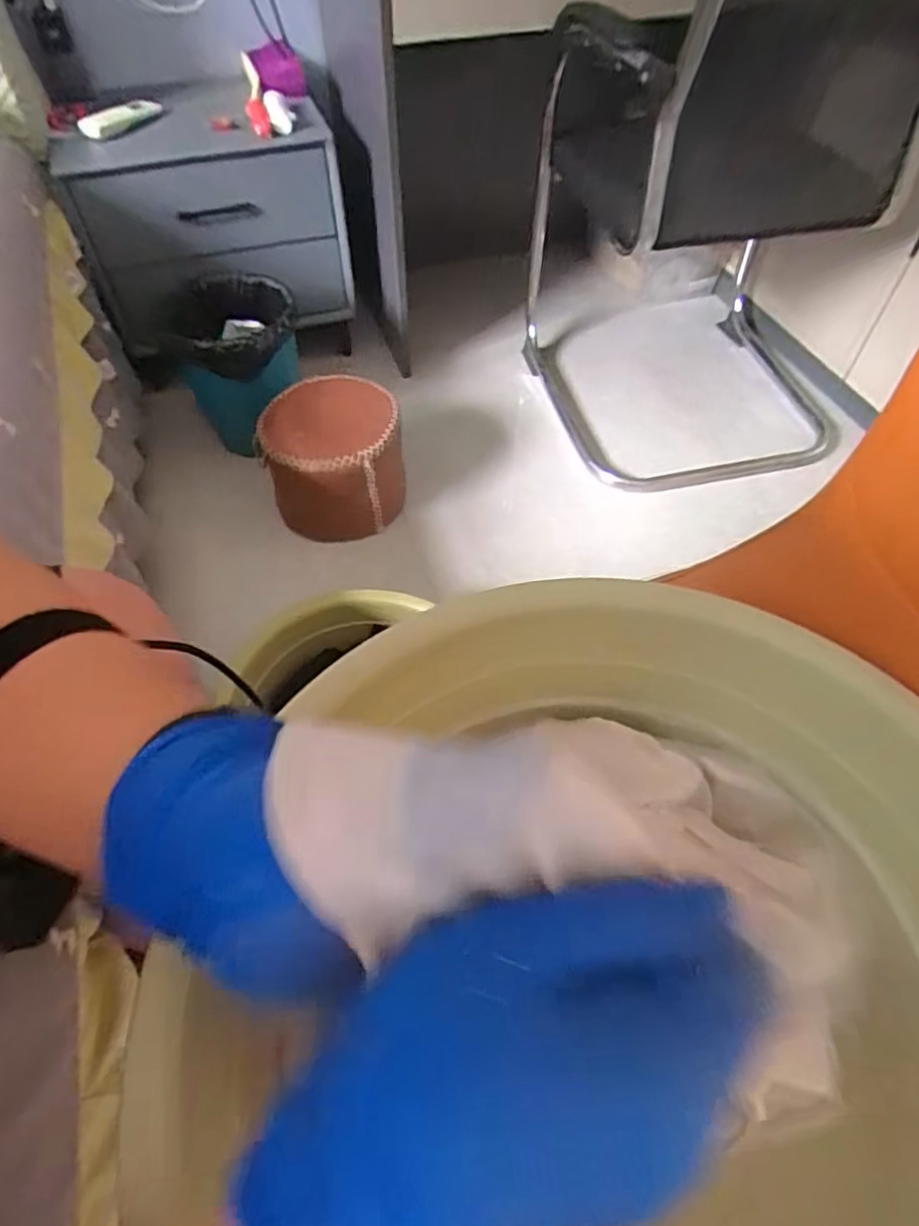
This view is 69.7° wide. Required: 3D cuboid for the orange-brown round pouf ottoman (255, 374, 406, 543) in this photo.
[{"bbox_3d":[-0.217,-0.265,1.147,0.226,0.197,0.198,-12,55,-8],"label":"orange-brown round pouf ottoman"}]

